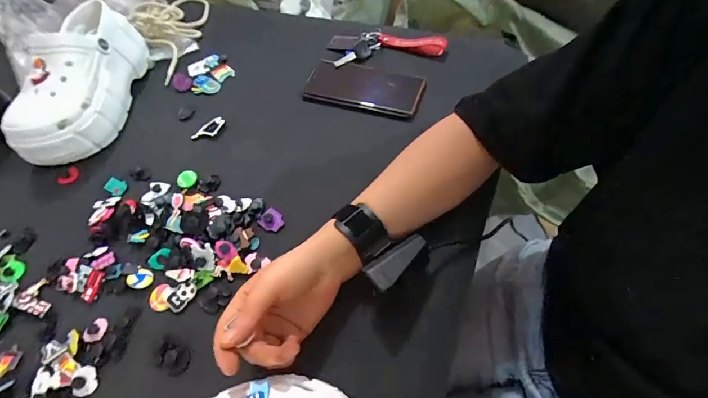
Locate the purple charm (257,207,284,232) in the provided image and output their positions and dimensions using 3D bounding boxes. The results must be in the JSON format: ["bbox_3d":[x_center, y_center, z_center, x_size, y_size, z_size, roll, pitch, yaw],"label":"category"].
[{"bbox_3d":[-0.094,0.025,0.410,0.027,0.009,0.023,32,68,23],"label":"purple charm"}]

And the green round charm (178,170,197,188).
[{"bbox_3d":[-0.209,-0.025,0.451,0.020,0.011,0.022,-3,59,5],"label":"green round charm"}]

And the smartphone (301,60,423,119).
[{"bbox_3d":[0.015,-0.153,0.494,0.156,0.016,0.079,16,58,13],"label":"smartphone"}]

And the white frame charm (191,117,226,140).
[{"bbox_3d":[-0.198,-0.094,0.489,0.049,0.004,0.022,-38,73,-5],"label":"white frame charm"}]

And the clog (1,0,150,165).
[{"bbox_3d":[-0.378,-0.169,0.498,0.091,0.100,0.239,-3,60,5],"label":"clog"}]

